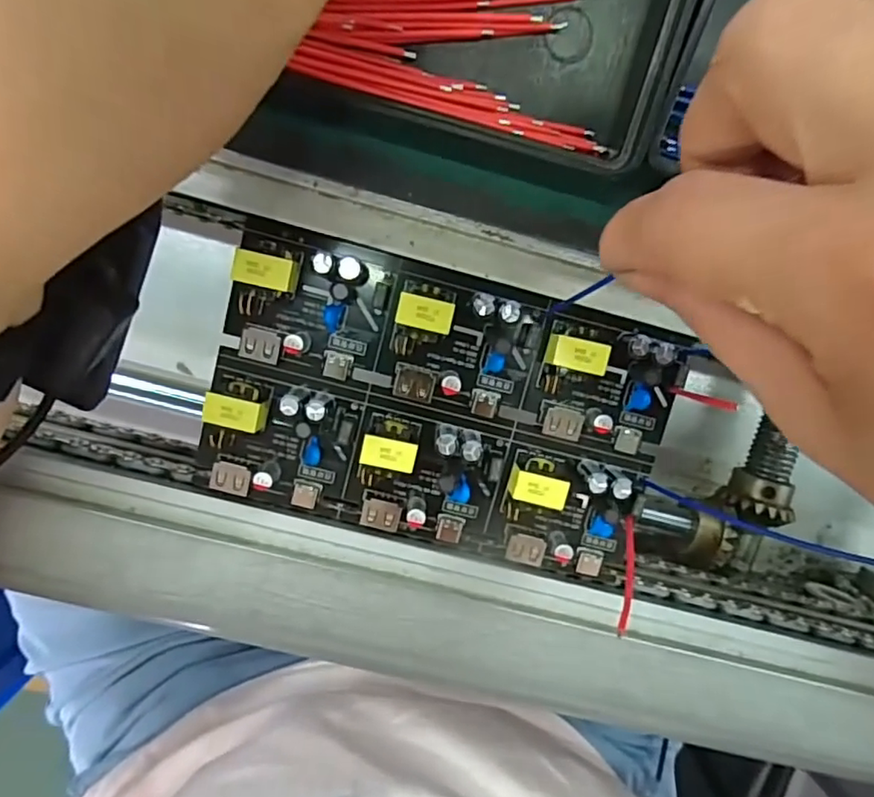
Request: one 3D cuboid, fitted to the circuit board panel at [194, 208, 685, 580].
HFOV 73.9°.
[{"bbox_3d":[0.002,0.006,0.195,0.151,0.016,0.089,16,97,-5],"label":"circuit board panel"}]

